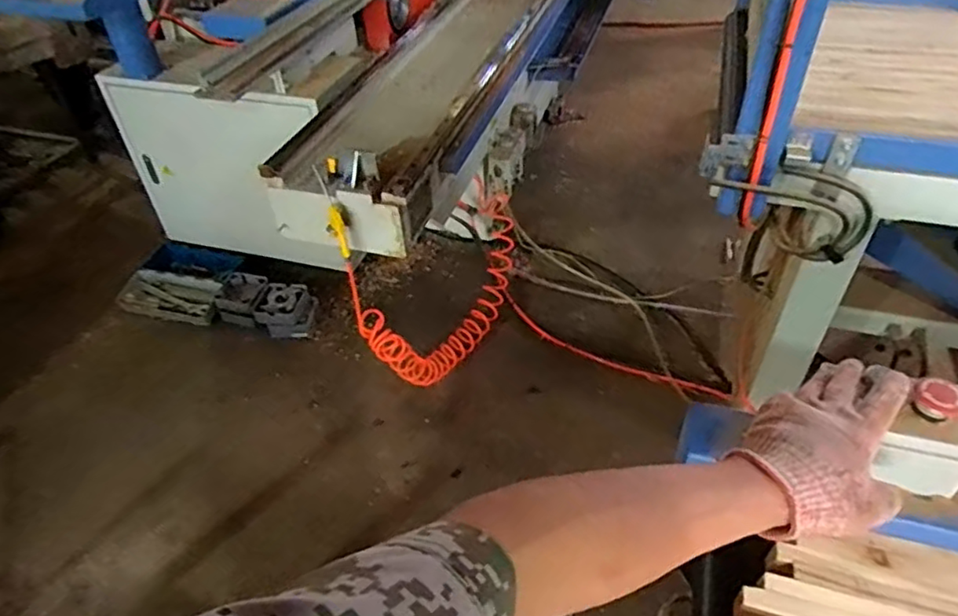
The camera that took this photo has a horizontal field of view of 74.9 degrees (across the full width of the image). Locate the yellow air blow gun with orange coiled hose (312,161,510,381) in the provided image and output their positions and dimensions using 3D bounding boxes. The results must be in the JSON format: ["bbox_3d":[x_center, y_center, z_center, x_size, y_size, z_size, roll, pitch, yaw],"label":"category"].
[{"bbox_3d":[-0.078,-0.193,1.885,0.229,0.674,0.825,21,47,23],"label":"yellow air blow gun with orange coiled hose"}]

